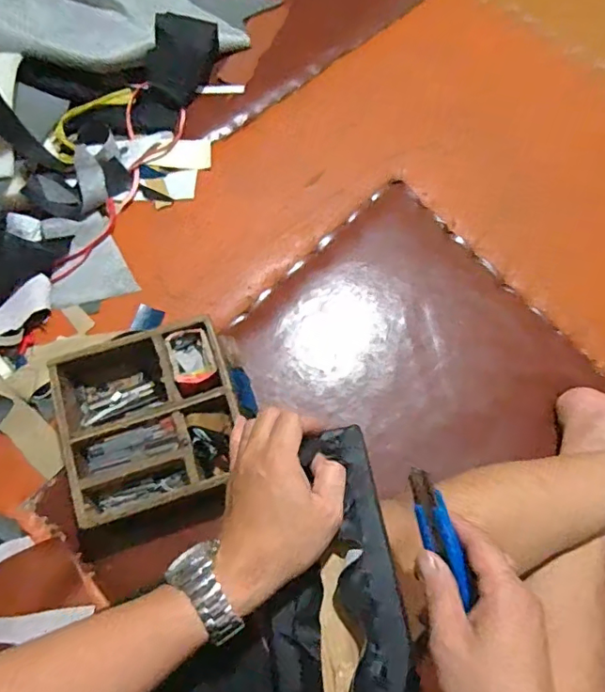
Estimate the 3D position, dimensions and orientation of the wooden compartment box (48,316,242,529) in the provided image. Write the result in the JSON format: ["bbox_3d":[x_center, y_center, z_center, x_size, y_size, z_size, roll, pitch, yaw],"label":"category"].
[{"bbox_3d":[-0.199,0.099,0.696,0.229,0.080,0.220,-16,71,-6],"label":"wooden compartment box"}]

